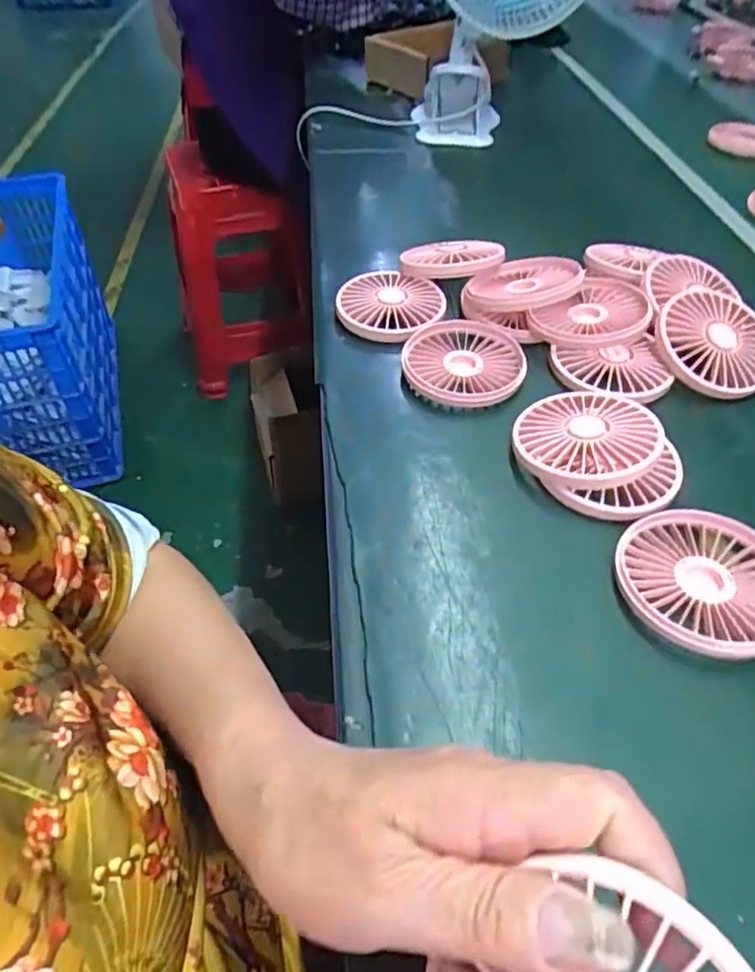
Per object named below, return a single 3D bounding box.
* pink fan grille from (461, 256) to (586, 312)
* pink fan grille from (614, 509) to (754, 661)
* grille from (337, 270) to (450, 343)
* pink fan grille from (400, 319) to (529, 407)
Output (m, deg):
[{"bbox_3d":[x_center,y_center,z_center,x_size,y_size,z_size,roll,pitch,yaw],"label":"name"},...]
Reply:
[{"bbox_3d":[0.118,-0.165,0.493,0.083,0.016,0.074,-24,39,-3],"label":"pink fan grille"},{"bbox_3d":[0.174,0.050,0.320,0.085,0.018,0.089,0,48,0],"label":"pink fan grille"},{"bbox_3d":[0.009,-0.146,0.489,0.077,0.019,0.081,0,48,0],"label":"grille"},{"bbox_3d":[0.064,-0.091,0.448,0.087,0.015,0.087,0,48,0],"label":"pink fan grille"}]

